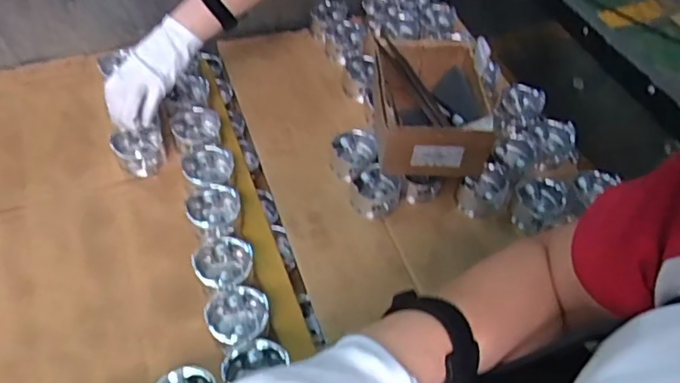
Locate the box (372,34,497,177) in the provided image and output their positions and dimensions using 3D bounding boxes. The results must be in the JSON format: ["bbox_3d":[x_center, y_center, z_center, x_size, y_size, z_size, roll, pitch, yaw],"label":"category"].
[{"bbox_3d":[0.130,-0.125,0.815,0.151,0.093,0.192,0,51,-2],"label":"box"}]

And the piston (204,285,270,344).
[{"bbox_3d":[-0.125,0.158,0.675,0.076,0.044,0.072,-3,52,-5],"label":"piston"}]

